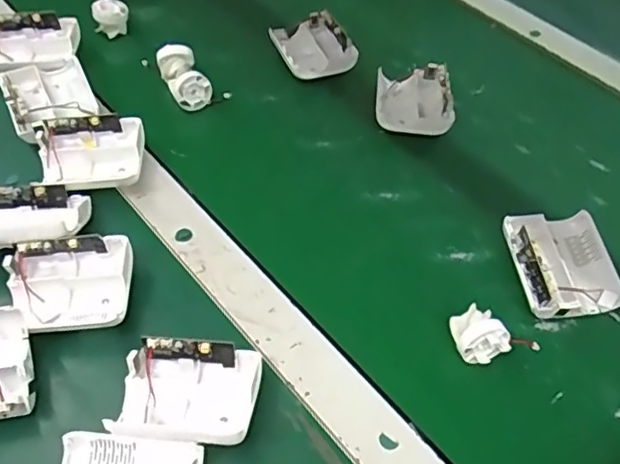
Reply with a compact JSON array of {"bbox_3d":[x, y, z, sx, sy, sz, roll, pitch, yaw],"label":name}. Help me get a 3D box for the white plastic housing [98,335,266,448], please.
[{"bbox_3d":[-0.073,0.100,0.357,0.079,0.038,0.063,6,52,2],"label":"white plastic housing"}]

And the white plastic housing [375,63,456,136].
[{"bbox_3d":[0.096,-0.125,0.548,0.068,0.034,0.084,6,52,2],"label":"white plastic housing"}]

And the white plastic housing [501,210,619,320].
[{"bbox_3d":[0.189,0.025,0.436,0.074,0.037,0.080,-7,53,-8],"label":"white plastic housing"}]

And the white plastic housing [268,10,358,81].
[{"bbox_3d":[0.001,-0.186,0.587,0.070,0.033,0.079,-16,55,-14],"label":"white plastic housing"}]

